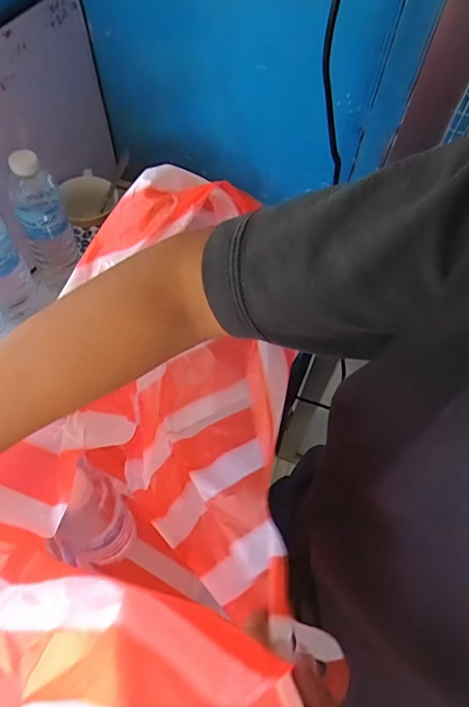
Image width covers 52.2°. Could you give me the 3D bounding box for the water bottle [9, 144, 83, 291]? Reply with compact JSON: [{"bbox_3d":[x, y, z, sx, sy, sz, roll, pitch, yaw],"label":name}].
[{"bbox_3d":[-0.247,-0.172,0.623,0.061,0.199,0.065,-17,61,-15],"label":"water bottle"}]

